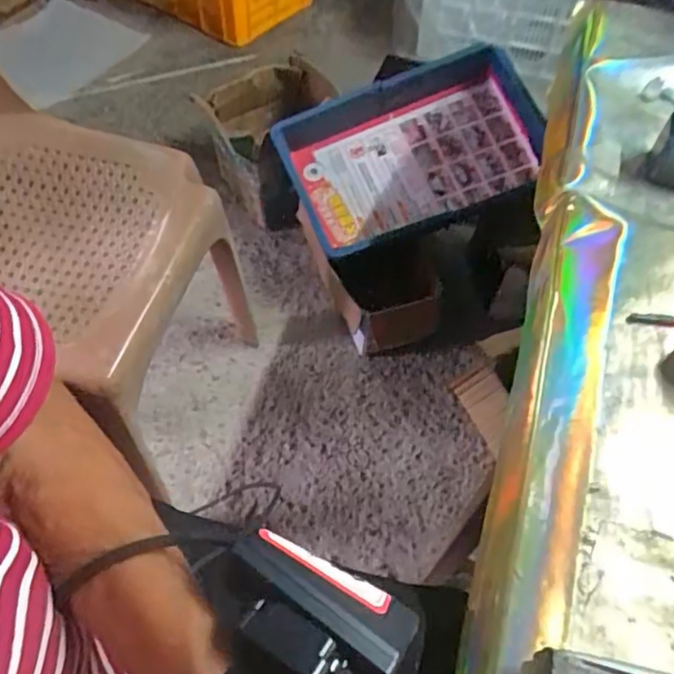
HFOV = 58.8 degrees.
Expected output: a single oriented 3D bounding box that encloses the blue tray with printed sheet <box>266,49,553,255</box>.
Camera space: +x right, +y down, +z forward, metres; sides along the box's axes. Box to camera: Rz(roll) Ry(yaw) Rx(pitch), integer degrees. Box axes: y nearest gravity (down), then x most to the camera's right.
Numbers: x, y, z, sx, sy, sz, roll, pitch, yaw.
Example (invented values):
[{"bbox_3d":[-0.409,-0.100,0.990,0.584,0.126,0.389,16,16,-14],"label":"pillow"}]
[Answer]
[{"bbox_3d":[0.139,-0.306,1.022,0.446,0.109,0.280,-15,73,5],"label":"blue tray with printed sheet"}]

